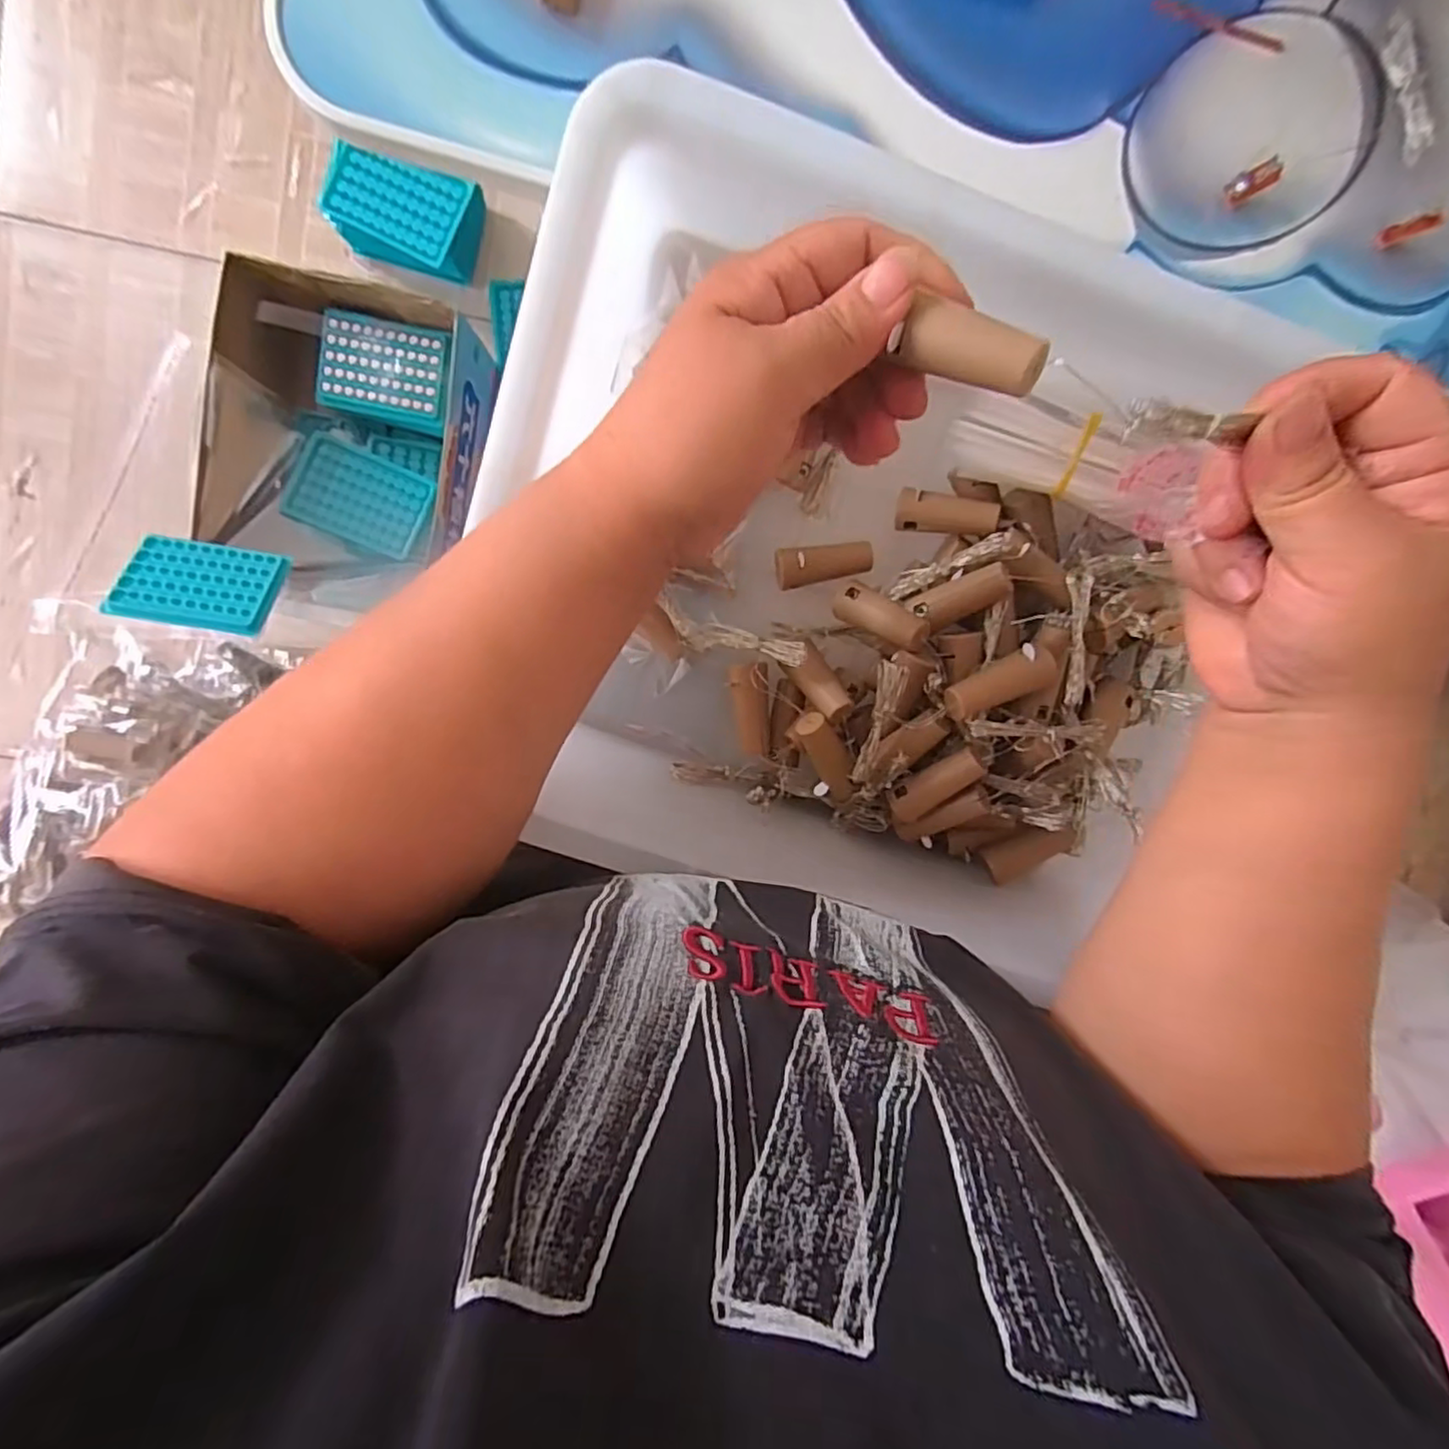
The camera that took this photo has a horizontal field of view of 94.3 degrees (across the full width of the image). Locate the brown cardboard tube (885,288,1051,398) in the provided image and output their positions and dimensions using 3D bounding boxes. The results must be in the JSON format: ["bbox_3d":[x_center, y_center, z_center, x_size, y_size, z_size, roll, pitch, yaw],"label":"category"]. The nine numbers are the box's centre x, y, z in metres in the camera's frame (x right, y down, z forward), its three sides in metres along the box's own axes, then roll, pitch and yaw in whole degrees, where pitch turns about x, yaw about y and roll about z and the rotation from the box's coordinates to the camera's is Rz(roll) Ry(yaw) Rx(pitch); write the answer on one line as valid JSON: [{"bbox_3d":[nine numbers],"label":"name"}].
[{"bbox_3d":[0.072,-0.109,0.196,0.041,0.012,0.014,27,90,16],"label":"brown cardboard tube"}]

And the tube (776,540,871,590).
[{"bbox_3d":[0.053,-0.084,0.354,0.051,0.015,0.019,-6,97,-3],"label":"tube"}]

